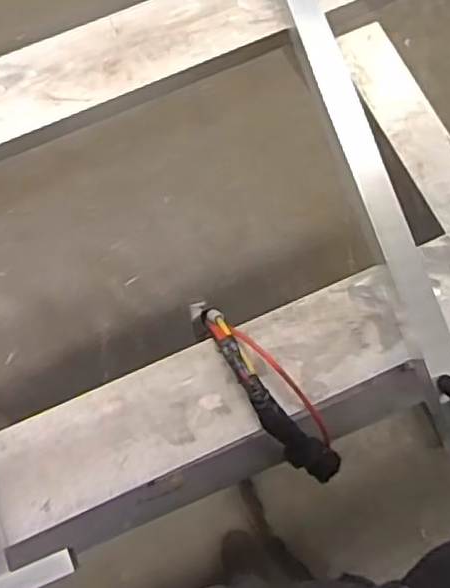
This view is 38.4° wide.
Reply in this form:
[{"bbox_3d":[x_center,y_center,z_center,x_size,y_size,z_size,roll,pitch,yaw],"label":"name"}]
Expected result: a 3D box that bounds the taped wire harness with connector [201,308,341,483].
[{"bbox_3d":[0.078,0.170,0.956,0.071,0.108,0.331,-39,103,-12],"label":"taped wire harness with connector"}]

